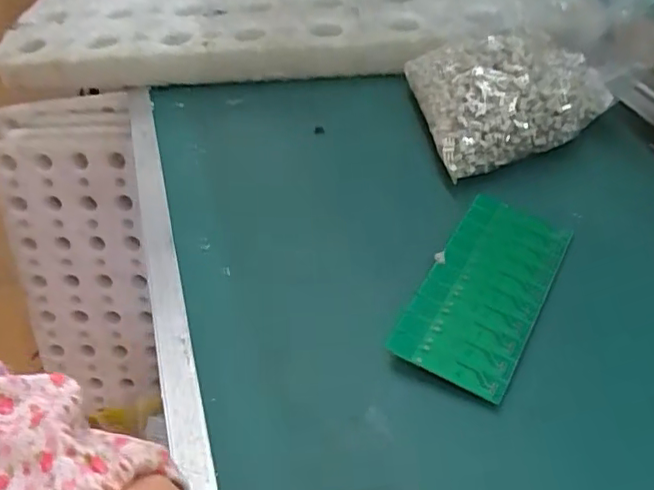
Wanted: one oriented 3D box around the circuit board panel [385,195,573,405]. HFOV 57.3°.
[{"bbox_3d":[0.091,0.023,0.340,0.063,0.010,0.134,20,49,23],"label":"circuit board panel"}]

